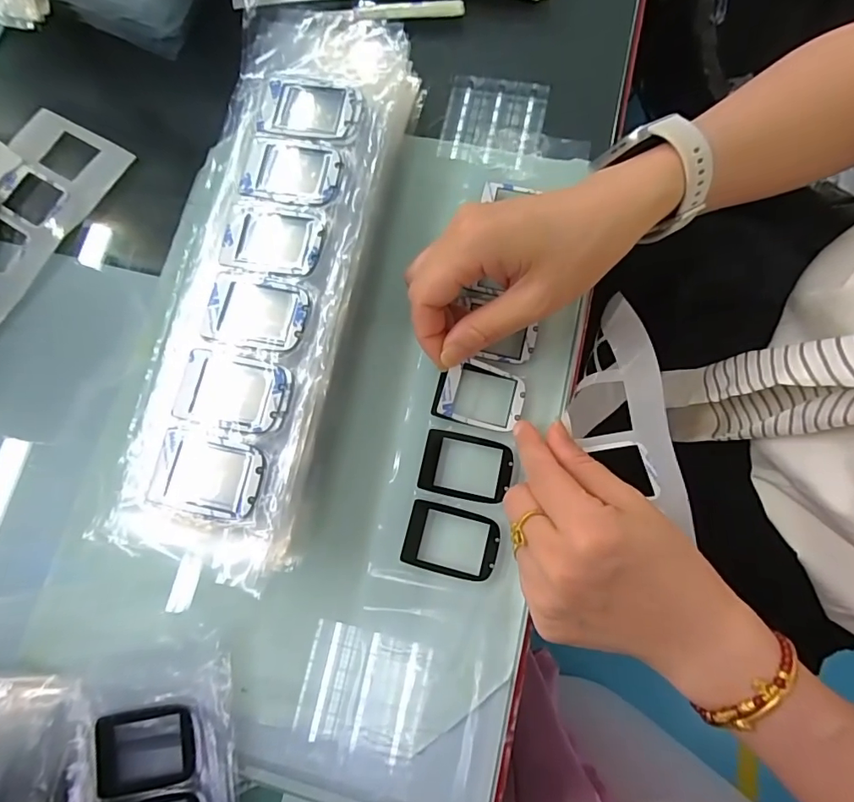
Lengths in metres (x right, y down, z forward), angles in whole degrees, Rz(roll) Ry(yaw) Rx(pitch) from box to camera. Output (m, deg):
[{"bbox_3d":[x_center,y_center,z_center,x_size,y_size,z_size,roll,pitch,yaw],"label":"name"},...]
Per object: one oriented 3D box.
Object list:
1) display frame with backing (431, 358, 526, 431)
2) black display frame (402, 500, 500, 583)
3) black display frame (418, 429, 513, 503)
[{"bbox_3d":[0.031,-0.004,0.276,0.051,0.021,0.036,12,80,2],"label":"display frame with backing"},{"bbox_3d":[0.014,0.078,0.268,0.051,0.004,0.036,13,79,5],"label":"black display frame"},{"bbox_3d":[0.023,0.038,0.276,0.051,0.004,0.036,11,79,7],"label":"black display frame"}]

